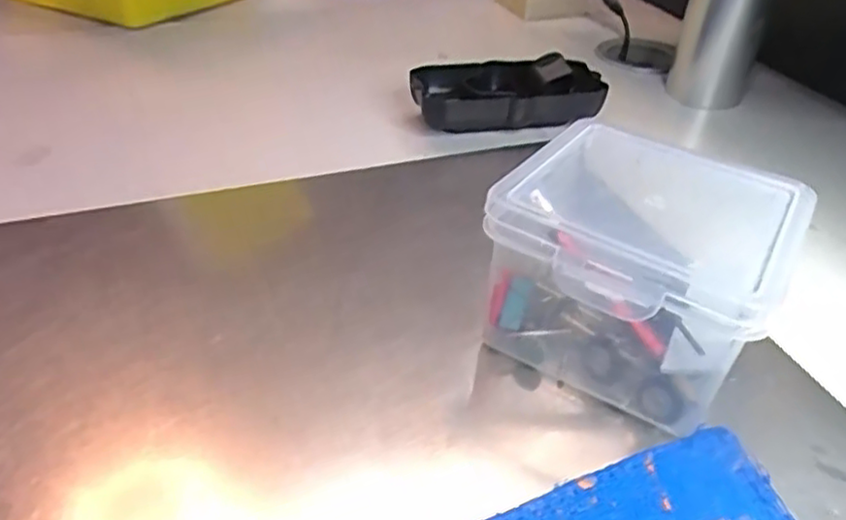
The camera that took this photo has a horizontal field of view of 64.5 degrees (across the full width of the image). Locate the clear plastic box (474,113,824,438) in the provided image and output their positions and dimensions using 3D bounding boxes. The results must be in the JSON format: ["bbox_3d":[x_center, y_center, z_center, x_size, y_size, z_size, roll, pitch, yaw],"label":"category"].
[{"bbox_3d":[0.075,0.002,0.237,0.089,0.064,0.089,27,43,27],"label":"clear plastic box"}]

